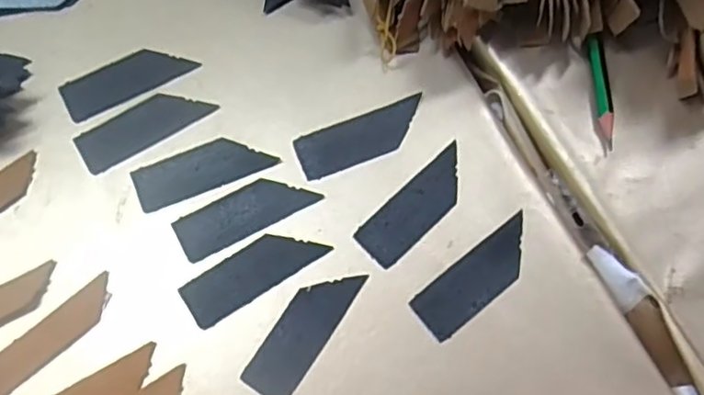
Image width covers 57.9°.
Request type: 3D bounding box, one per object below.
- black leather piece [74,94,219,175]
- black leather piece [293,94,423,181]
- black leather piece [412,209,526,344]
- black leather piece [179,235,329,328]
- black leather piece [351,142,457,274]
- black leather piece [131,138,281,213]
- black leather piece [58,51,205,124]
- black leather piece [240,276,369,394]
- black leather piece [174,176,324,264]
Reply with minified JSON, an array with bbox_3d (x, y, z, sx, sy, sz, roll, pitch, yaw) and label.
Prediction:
[{"bbox_3d":[-0.100,-0.035,0.307,0.064,0.004,0.025,-31,74,-10],"label":"black leather piece"},{"bbox_3d":[0.005,-0.029,0.306,0.064,0.004,0.023,-21,72,-7],"label":"black leather piece"},{"bbox_3d":[0.057,0.035,0.283,0.064,0.004,0.022,-37,75,-12],"label":"black leather piece"},{"bbox_3d":[-0.044,0.033,0.285,0.064,0.004,0.024,-32,74,-10],"label":"black leather piece"},{"bbox_3d":[0.031,0.003,0.294,0.064,0.004,0.022,-42,76,-13],"label":"black leather piece"},{"bbox_3d":[-0.070,-0.014,0.300,0.063,0.004,0.023,-24,73,-8],"label":"black leather piece"},{"bbox_3d":[-0.111,-0.059,0.316,0.063,0.004,0.025,-27,73,-9],"label":"black leather piece"},{"bbox_3d":[-0.021,0.057,0.275,0.024,0.004,0.063,31,74,10],"label":"black leather piece"},{"bbox_3d":[-0.049,0.006,0.294,0.064,0.004,0.023,-28,73,-9],"label":"black leather piece"}]

